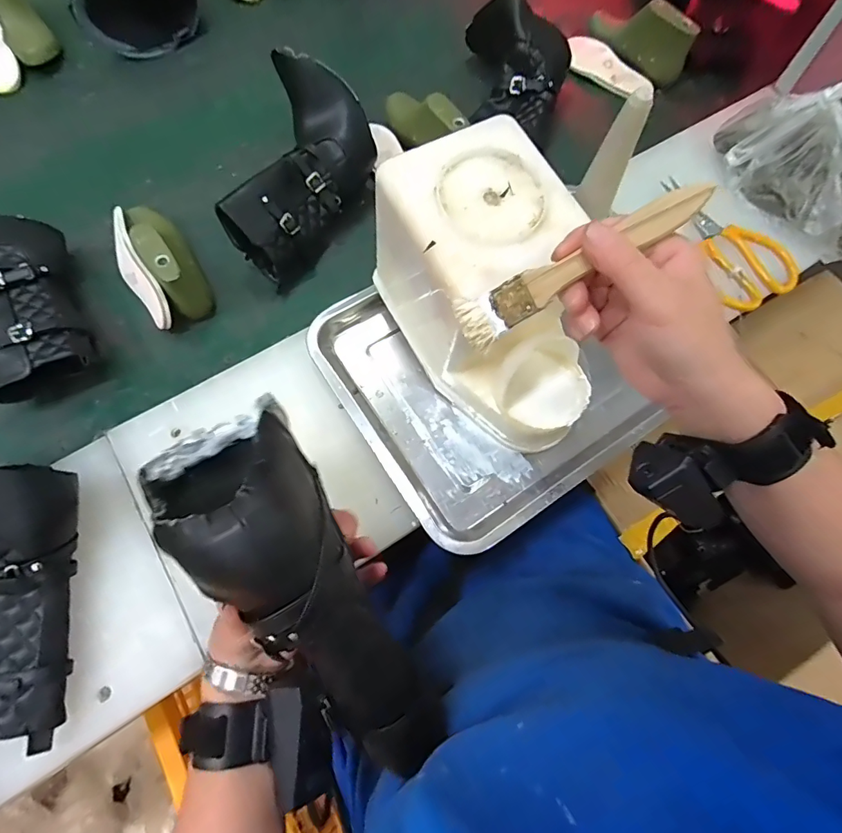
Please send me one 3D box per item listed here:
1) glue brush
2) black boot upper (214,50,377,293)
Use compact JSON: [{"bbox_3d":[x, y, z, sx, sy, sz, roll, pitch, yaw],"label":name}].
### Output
[{"bbox_3d":[0.081,-0.077,0.235,0.133,0.017,0.023,-29,73,11],"label":"glue brush"},{"bbox_3d":[-0.147,-0.286,0.547,0.131,0.125,0.227,21,71,6],"label":"black boot upper"}]

